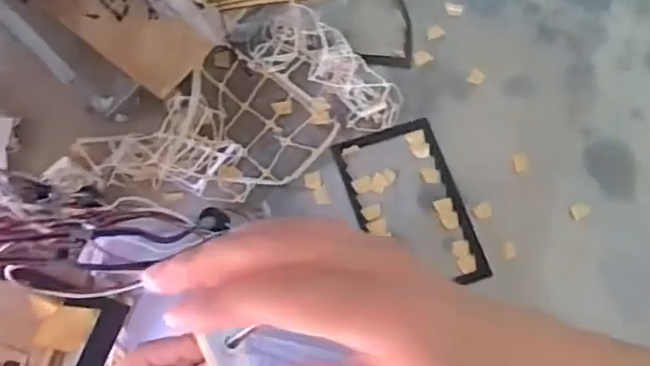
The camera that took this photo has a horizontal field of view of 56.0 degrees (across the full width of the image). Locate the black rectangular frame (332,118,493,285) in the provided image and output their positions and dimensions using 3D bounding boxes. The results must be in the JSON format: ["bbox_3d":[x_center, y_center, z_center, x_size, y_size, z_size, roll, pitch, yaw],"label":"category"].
[{"bbox_3d":[0.167,0.052,1.189,0.203,0.024,0.339,-19,75,-7],"label":"black rectangular frame"}]

